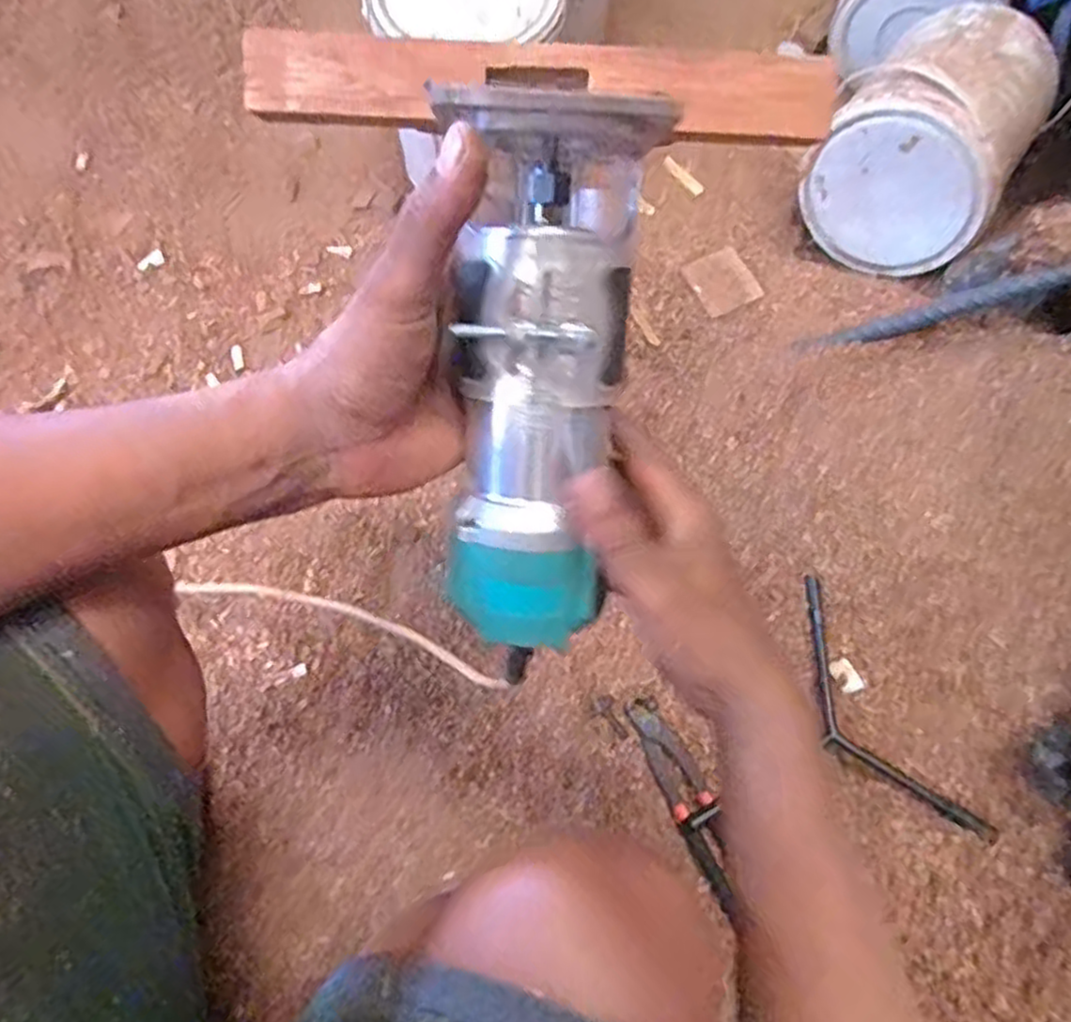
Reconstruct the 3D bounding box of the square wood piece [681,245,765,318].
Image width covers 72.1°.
[{"bbox_3d":[0.202,-0.248,0.797,0.063,0.006,0.075,-24,69,-1],"label":"square wood piece"}]

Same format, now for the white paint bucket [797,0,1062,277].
[{"bbox_3d":[0.391,-0.380,0.733,0.170,0.160,0.223,31,74,10],"label":"white paint bucket"}]

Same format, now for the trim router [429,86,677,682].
[{"bbox_3d":[-0.001,-0.042,0.295,0.072,0.084,0.216,5,104,1],"label":"trim router"}]

